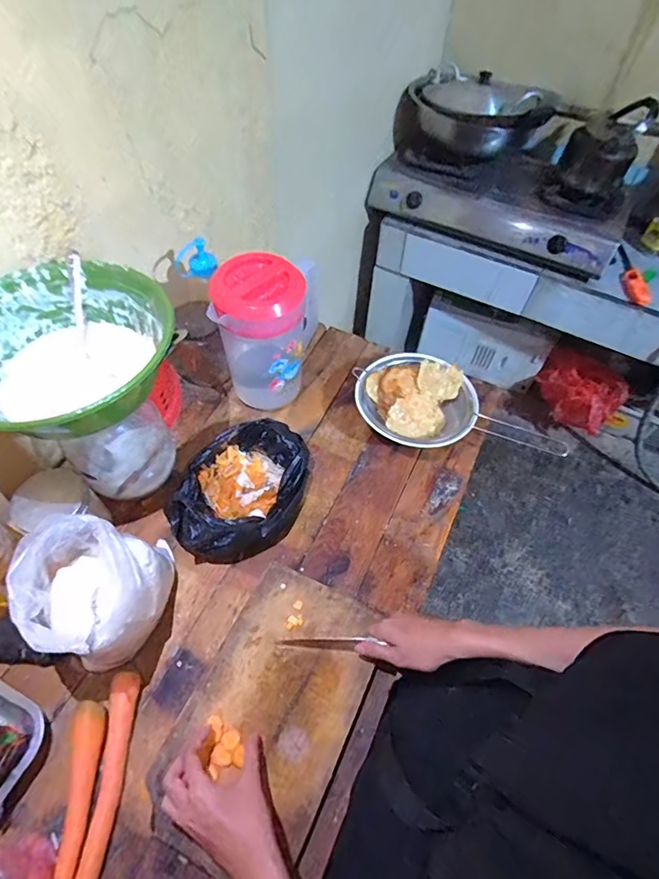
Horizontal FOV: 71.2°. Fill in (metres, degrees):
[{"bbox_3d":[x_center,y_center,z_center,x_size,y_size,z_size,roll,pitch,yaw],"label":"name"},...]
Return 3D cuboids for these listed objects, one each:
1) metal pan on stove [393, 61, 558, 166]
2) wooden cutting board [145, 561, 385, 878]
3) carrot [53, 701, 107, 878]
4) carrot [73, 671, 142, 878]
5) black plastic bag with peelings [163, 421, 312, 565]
[{"bbox_3d":[0.443,-1.027,1.445,0.432,0.152,0.434,21,58,12],"label":"metal pan on stove"},{"bbox_3d":[-0.064,0.307,0.530,0.176,0.017,0.297,24,59,13],"label":"wooden cutting board"},{"bbox_3d":[-0.263,0.371,0.482,0.027,0.029,0.165,-2,56,-3],"label":"carrot"},{"bbox_3d":[-0.236,0.366,0.492,0.026,0.025,0.206,0,56,-2],"label":"carrot"},{"bbox_3d":[-0.127,0.069,0.666,0.166,0.074,0.208,11,57,6],"label":"black plastic bag with peelings"}]

